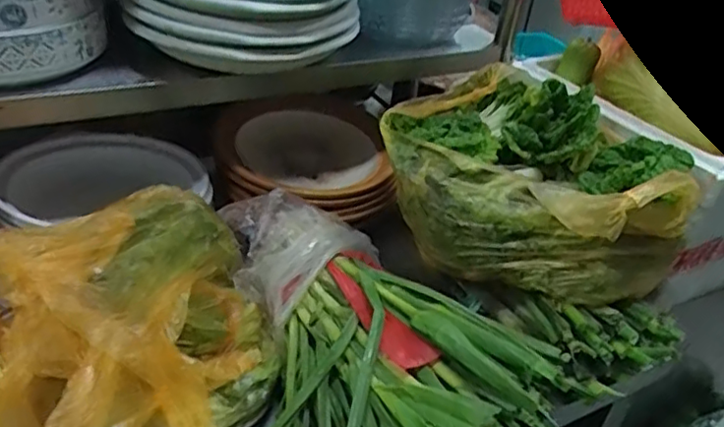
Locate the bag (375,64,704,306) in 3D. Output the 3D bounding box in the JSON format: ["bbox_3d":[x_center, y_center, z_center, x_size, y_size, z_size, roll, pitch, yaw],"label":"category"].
[{"bbox_3d":[0.234,-0.039,0.893,0.414,0.202,0.229,26,39,26],"label":"bag"}]

